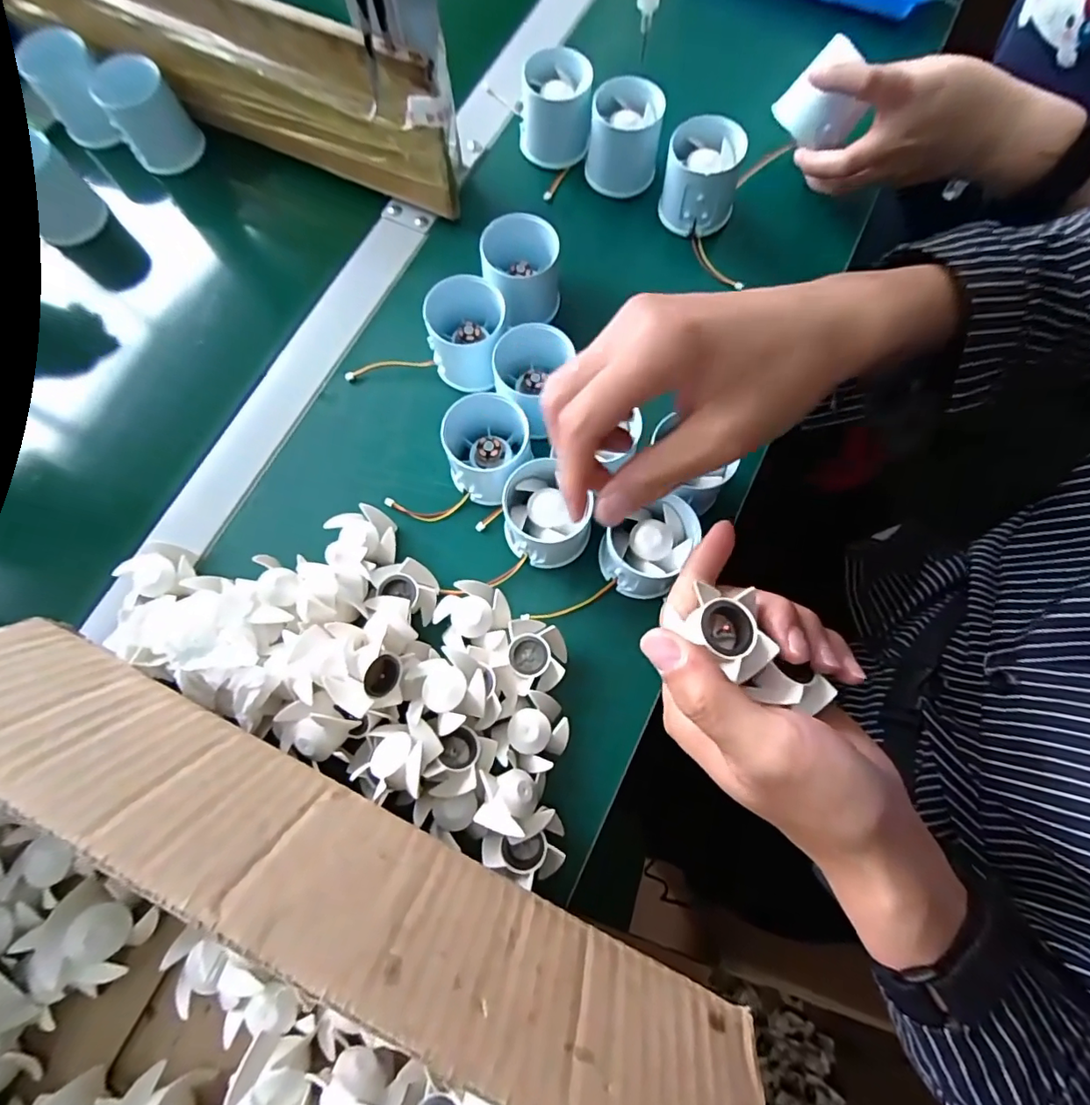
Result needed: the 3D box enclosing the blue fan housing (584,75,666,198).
[{"bbox_3d":[0.059,-0.306,0.401,0.050,0.059,0.050,9,75,3],"label":"blue fan housing"}]

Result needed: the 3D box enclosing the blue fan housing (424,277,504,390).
[{"bbox_3d":[-0.056,-0.145,0.359,0.056,0.049,0.052,7,74,3],"label":"blue fan housing"}]

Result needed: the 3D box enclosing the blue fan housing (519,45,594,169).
[{"bbox_3d":[0.008,-0.338,0.411,0.054,0.055,0.058,4,74,2],"label":"blue fan housing"}]

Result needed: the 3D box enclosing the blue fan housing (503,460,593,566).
[{"bbox_3d":[-0.001,-0.022,0.325,0.048,0.046,0.048,24,76,7],"label":"blue fan housing"}]

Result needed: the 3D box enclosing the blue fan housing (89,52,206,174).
[{"bbox_3d":[-0.312,-0.345,0.421,0.054,0.055,0.051,-34,77,-8],"label":"blue fan housing"}]

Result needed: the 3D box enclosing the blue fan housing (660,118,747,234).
[{"bbox_3d":[0.113,-0.269,0.390,0.053,0.060,0.053,16,75,5],"label":"blue fan housing"}]

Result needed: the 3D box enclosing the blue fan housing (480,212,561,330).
[{"bbox_3d":[-0.015,-0.187,0.367,0.050,0.054,0.053,-8,74,-1],"label":"blue fan housing"}]

